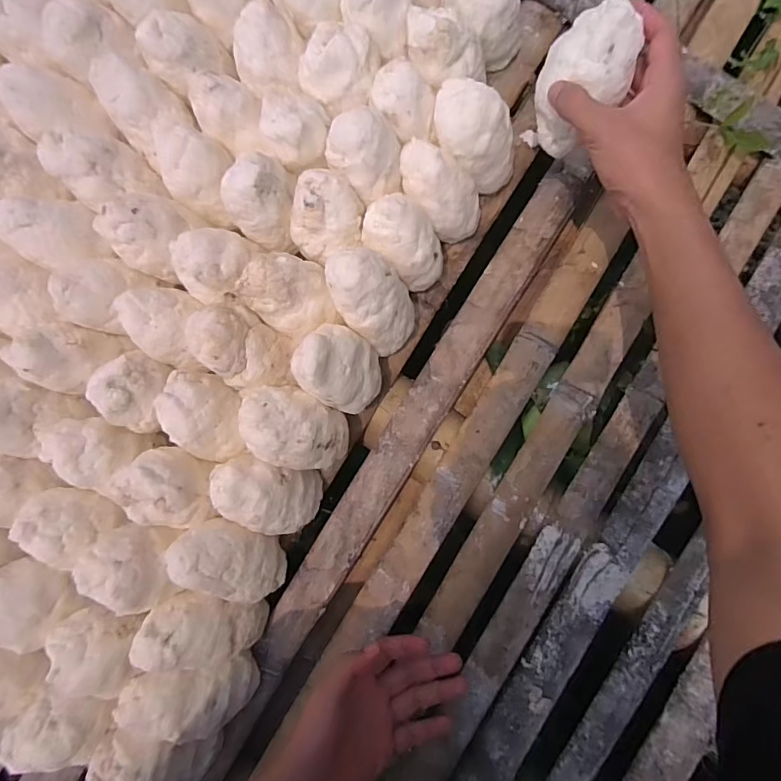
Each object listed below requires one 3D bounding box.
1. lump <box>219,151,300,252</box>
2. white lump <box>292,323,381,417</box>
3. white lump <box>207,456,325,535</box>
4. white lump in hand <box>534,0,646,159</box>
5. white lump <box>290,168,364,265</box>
[{"bbox_3d":[-0.118,-0.167,0.424,0.061,0.070,0.064,3,84,0],"label":"lump"},{"bbox_3d":[-0.042,-0.020,0.419,0.067,0.075,0.067,0,84,-1],"label":"white lump"},{"bbox_3d":[-0.117,0.094,0.435,0.073,0.074,0.062,17,84,1],"label":"white lump"},{"bbox_3d":[0.154,-0.251,0.391,0.064,0.090,0.061,29,85,2],"label":"white lump in hand"},{"bbox_3d":[-0.056,-0.151,0.424,0.059,0.044,0.062,12,84,1],"label":"white lump"}]

